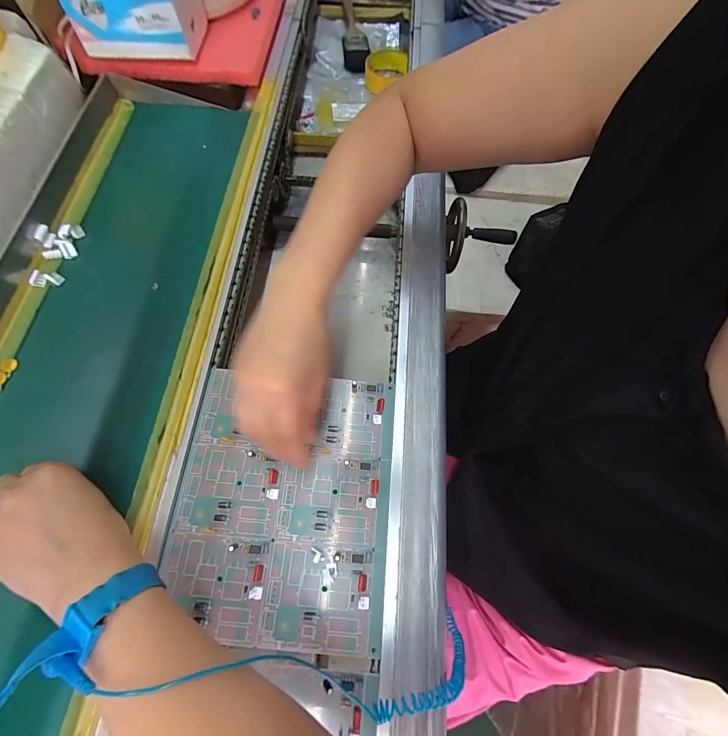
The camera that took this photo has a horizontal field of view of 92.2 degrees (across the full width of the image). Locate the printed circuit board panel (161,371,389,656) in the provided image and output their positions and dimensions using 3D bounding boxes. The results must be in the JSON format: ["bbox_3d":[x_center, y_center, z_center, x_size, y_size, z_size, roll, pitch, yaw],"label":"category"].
[{"bbox_3d":[-0.068,0.109,0.302,0.176,0.008,0.212,6,69,-1],"label":"printed circuit board panel"}]

